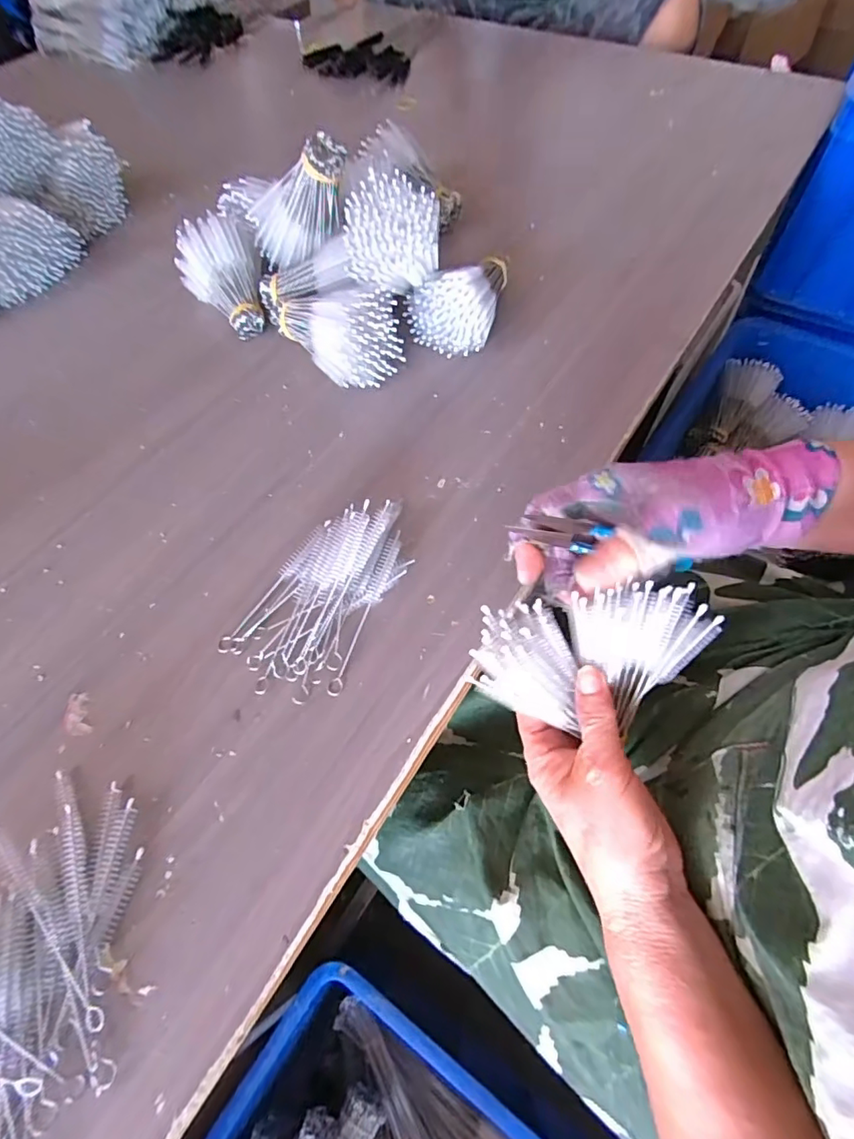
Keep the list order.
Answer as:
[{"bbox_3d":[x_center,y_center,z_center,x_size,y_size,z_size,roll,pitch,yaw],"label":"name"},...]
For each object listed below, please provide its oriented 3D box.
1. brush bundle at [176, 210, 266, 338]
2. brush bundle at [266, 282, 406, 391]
[{"bbox_3d":[-0.191,-0.282,0.512,0.077,0.065,0.119,-26,61,-12],"label":"brush bundle"},{"bbox_3d":[-0.081,-0.220,0.464,0.072,0.072,0.124,-35,63,-16],"label":"brush bundle"}]

